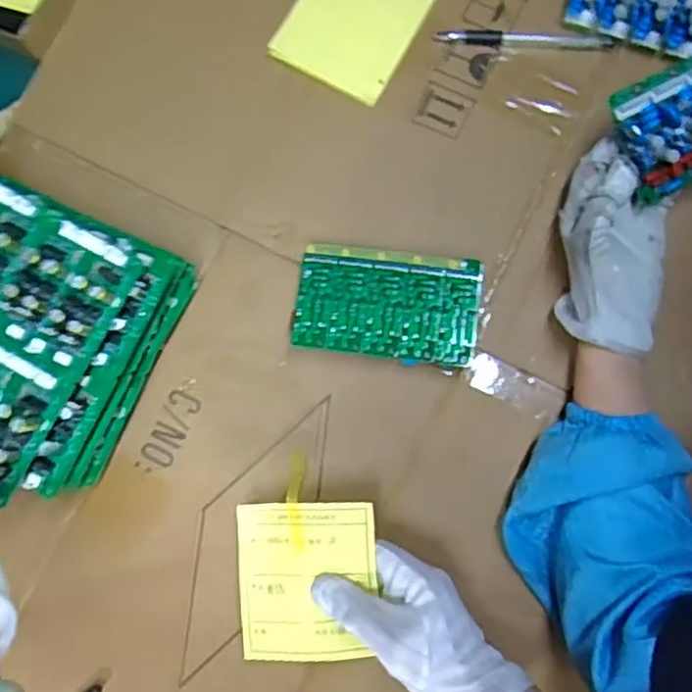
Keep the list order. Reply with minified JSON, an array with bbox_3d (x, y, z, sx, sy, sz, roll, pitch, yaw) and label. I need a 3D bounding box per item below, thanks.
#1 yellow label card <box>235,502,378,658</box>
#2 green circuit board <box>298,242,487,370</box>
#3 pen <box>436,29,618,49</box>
[{"bbox_3d":[-0.027,0.159,0.473,0.094,0.009,0.105,-3,87,17],"label":"yellow label card"},{"bbox_3d":[0.030,-0.029,0.516,0.129,0.034,0.078,5,84,6],"label":"green circuit board"},{"bbox_3d":[0.137,-0.238,0.544,0.134,0.011,0.013,3,84,5],"label":"pen"}]

